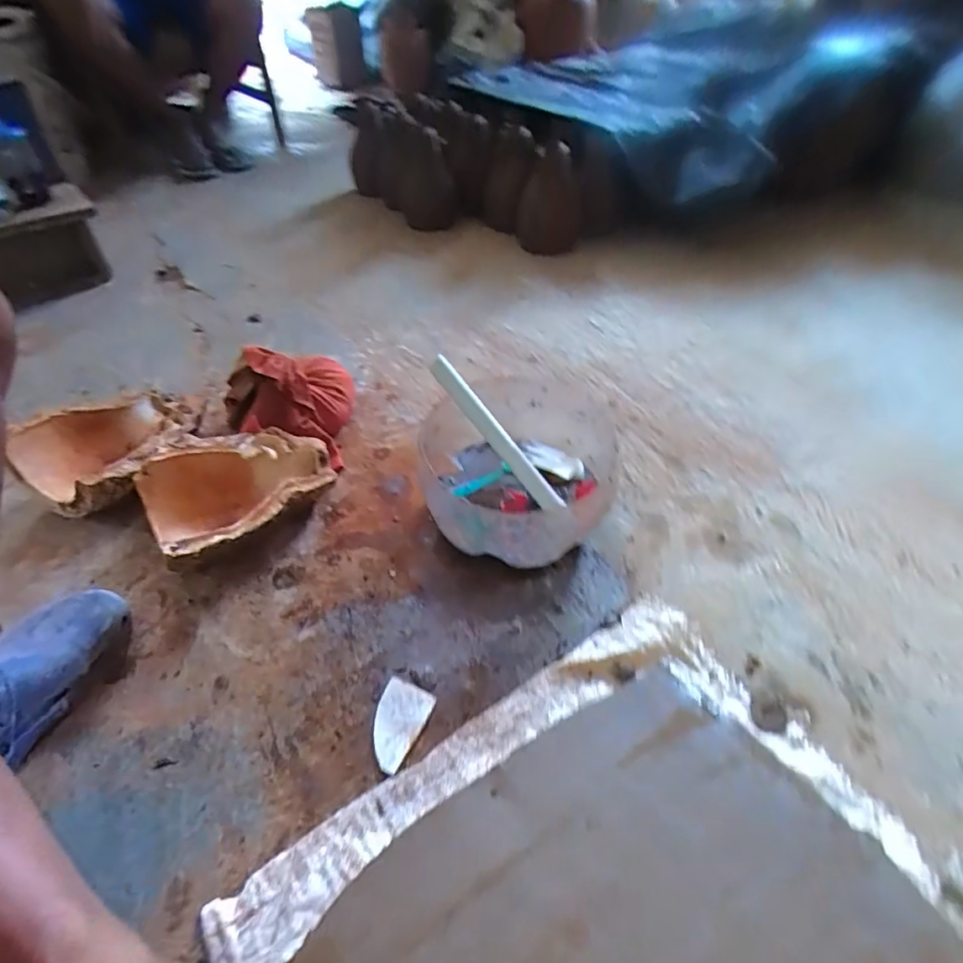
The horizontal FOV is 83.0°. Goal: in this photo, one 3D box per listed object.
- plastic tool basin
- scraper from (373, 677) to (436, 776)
[{"bbox_3d":[0.041,-0.011,0.687,0.235,0.144,0.234,0,47,0],"label":"plastic tool basin"},{"bbox_3d":[-0.088,0.244,0.549,0.053,0.004,0.081,20,50,18],"label":"scraper"}]

